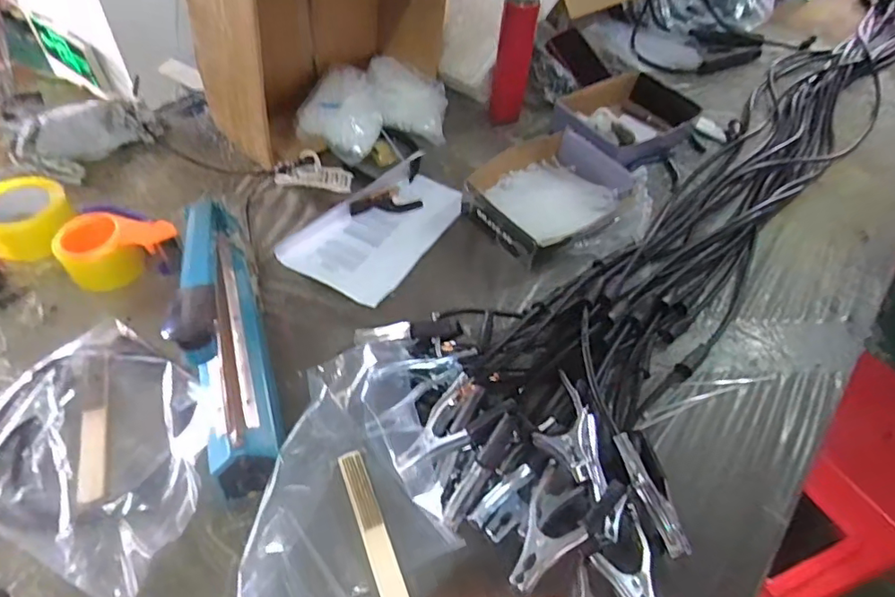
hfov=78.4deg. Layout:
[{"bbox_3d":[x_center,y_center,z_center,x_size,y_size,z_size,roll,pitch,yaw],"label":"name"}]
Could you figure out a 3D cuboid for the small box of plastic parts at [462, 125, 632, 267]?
[{"bbox_3d":[0.171,-0.178,0.923,0.271,0.055,0.211,-28,59,-25],"label":"small box of plastic parts"}]

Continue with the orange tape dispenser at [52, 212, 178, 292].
[{"bbox_3d":[-0.465,-0.071,0.783,0.154,0.072,0.093,-18,55,-19],"label":"orange tape dispenser"}]

